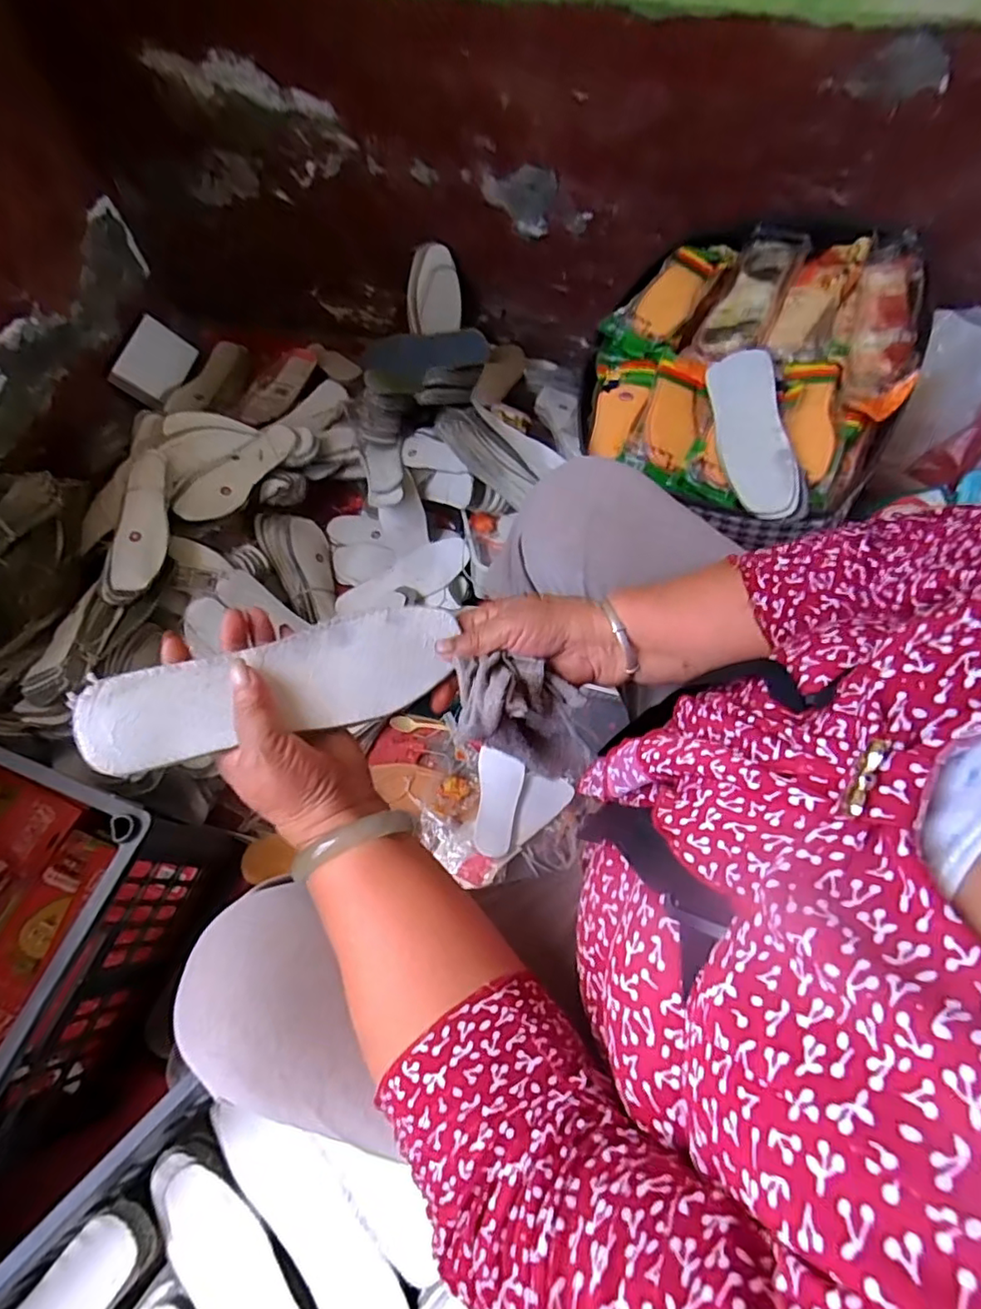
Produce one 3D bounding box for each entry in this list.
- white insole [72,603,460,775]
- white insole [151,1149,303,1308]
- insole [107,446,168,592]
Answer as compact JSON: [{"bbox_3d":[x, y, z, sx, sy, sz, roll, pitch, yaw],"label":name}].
[{"bbox_3d":[-0.122,0.018,0.364,0.220,0.008,0.066,-17,83,-30],"label":"white insole"},{"bbox_3d":[-0.205,0.525,0.485,0.234,0.018,0.073,43,73,14],"label":"white insole"},{"bbox_3d":[-0.475,-0.188,0.804,0.068,0.022,0.228,-5,68,-4],"label":"insole"}]

